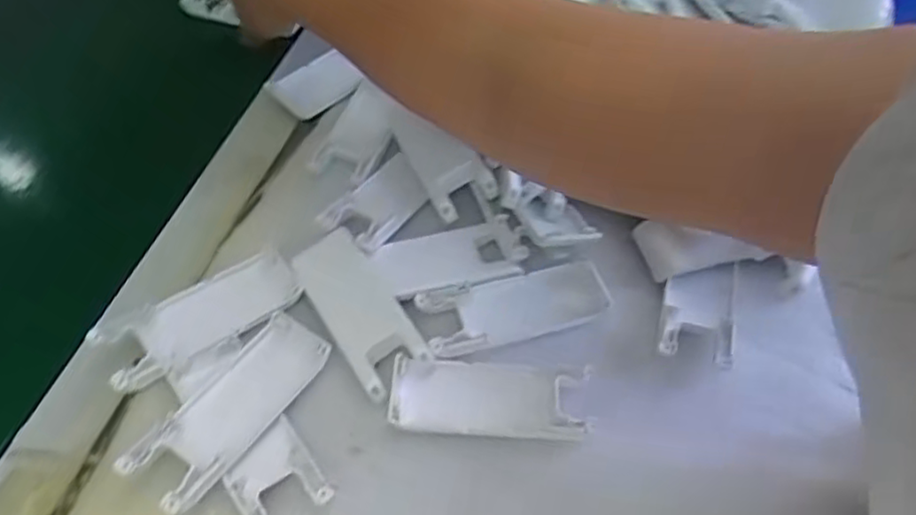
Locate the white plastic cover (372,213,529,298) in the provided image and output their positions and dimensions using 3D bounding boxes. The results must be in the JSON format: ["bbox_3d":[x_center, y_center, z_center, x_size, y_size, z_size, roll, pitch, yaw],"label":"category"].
[{"bbox_3d":[-0.005,-0.004,0.388,0.080,0.012,0.039,-12,55,-13],"label":"white plastic cover"}]

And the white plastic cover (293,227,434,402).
[{"bbox_3d":[-0.053,0.026,0.367,0.038,0.010,0.095,-25,59,-21],"label":"white plastic cover"}]

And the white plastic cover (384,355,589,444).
[{"bbox_3d":[0.017,0.070,0.347,0.099,0.006,0.039,5,53,-1],"label":"white plastic cover"}]

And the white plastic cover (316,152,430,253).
[{"bbox_3d":[-0.045,-0.037,0.414,0.044,0.007,0.078,31,57,18],"label":"white plastic cover"}]

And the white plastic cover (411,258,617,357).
[{"bbox_3d":[0.032,0.026,0.380,0.102,0.011,0.039,-13,55,-13],"label":"white plastic cover"}]

